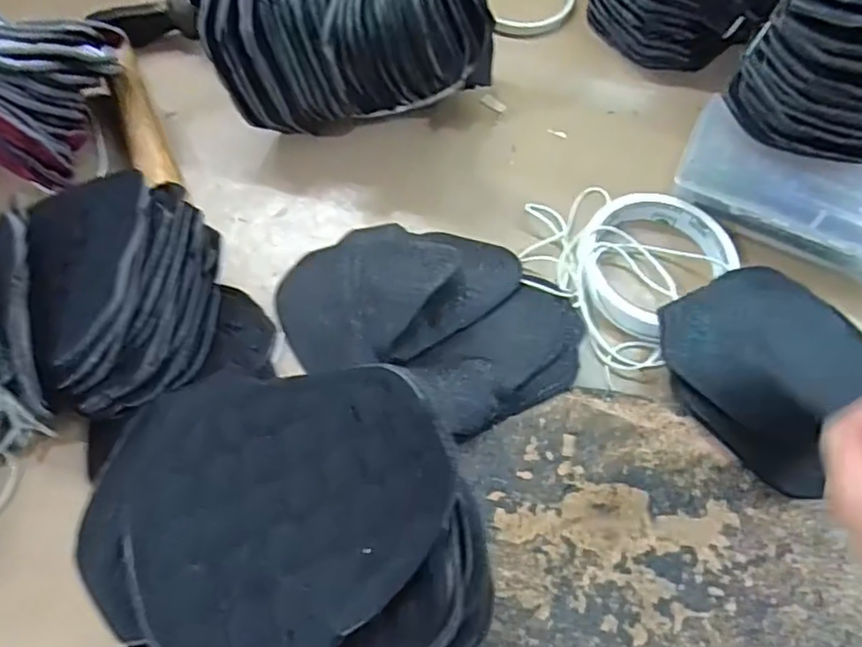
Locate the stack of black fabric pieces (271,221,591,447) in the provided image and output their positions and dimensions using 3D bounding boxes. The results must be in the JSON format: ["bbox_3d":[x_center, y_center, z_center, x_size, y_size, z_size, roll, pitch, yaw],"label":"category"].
[{"bbox_3d":[-0.005,-0.009,0.342,0.169,0.039,0.114,23,64,12],"label":"stack of black fabric pieces"}]

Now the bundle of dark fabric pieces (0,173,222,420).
[{"bbox_3d":[-0.151,-0.010,0.321,0.076,0.078,0.109,5,61,2],"label":"bundle of dark fabric pieces"}]

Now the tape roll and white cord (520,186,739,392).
[{"bbox_3d":[0.106,-0.038,0.374,0.109,0.013,0.109,37,67,18],"label":"tape roll and white cord"}]

